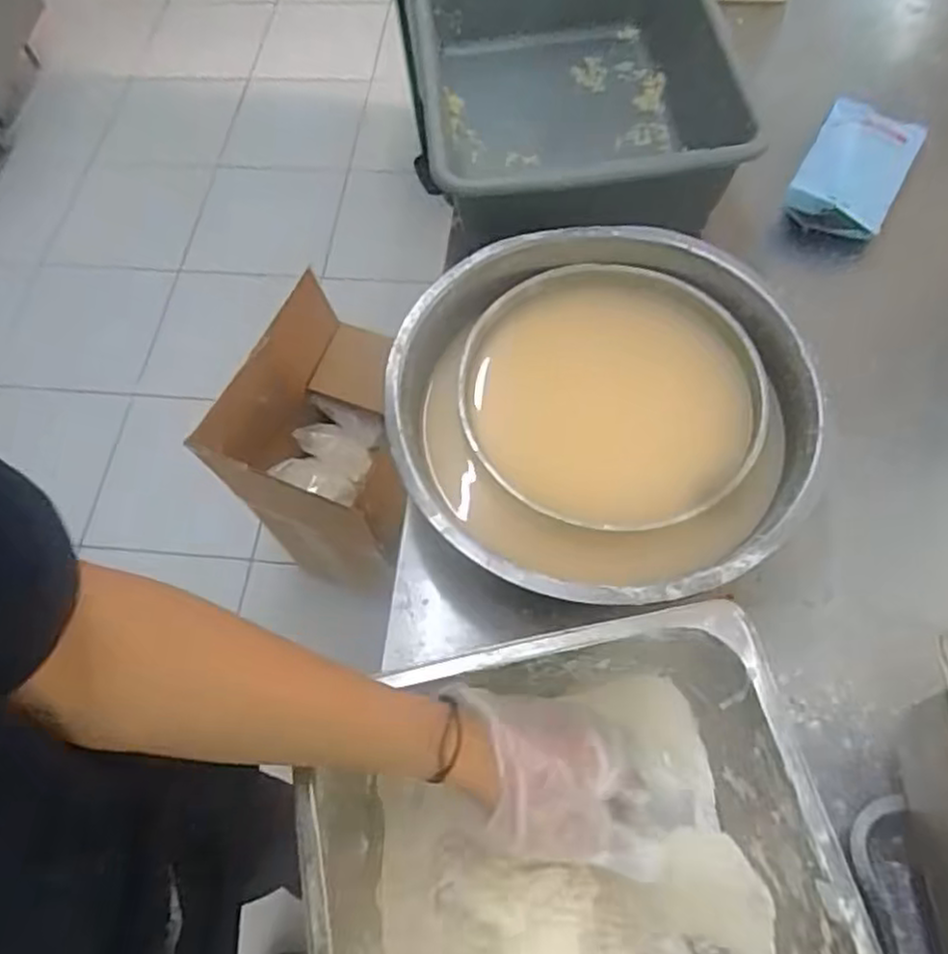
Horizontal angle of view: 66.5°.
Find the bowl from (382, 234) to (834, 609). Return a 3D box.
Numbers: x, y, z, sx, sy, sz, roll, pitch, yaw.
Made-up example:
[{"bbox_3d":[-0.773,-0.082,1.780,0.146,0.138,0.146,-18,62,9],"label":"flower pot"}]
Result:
[{"bbox_3d":[0.114,-0.049,0.683,0.370,0.146,0.364,-2,64,3],"label":"bowl"}]

